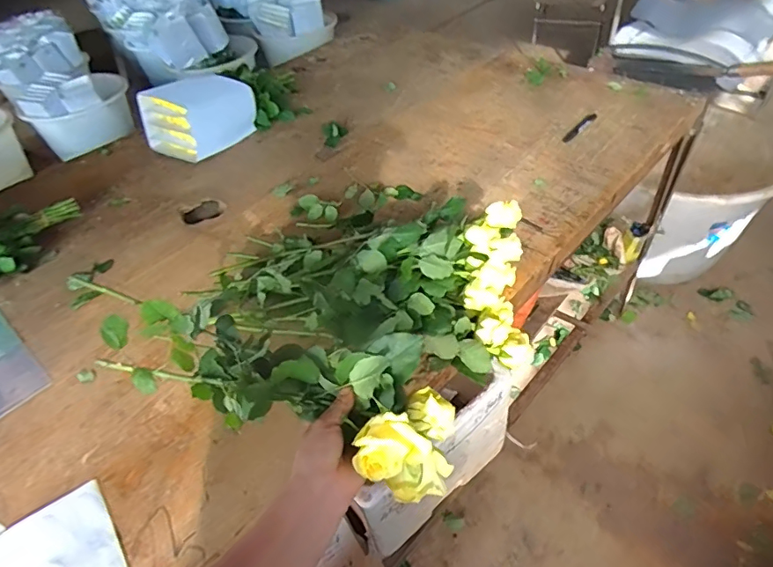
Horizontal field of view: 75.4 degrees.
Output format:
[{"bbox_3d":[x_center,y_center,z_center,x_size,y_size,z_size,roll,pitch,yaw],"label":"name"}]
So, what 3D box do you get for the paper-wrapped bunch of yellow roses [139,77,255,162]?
[{"bbox_3d":[-0.458,-0.415,1.228,0.240,0.147,0.138,-36,52,-27],"label":"paper-wrapped bunch of yellow roses"}]

